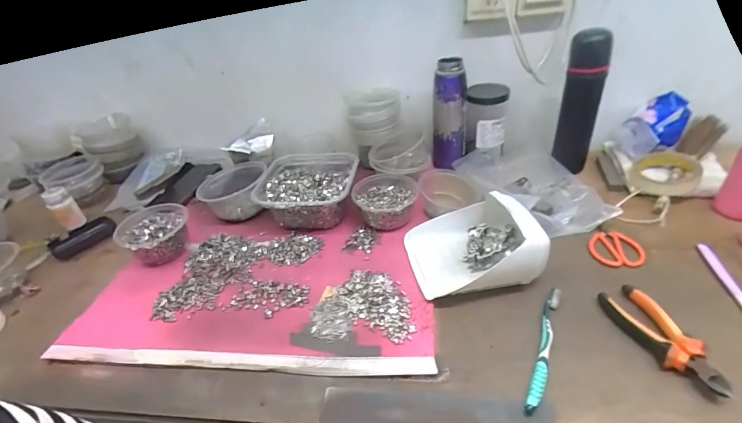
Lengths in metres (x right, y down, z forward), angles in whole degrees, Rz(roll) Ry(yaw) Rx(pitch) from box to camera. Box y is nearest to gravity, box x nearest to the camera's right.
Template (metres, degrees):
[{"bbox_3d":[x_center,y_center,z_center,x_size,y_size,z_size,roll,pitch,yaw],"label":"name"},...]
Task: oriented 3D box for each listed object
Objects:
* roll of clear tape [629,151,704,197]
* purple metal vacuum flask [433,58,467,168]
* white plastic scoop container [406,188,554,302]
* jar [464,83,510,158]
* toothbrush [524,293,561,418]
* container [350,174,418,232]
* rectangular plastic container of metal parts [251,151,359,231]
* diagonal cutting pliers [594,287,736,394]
[{"bbox_3d":[0.516,-0.067,0.679,0.099,0.039,0.109,14,43,25],"label":"roll of clear tape"},{"bbox_3d":[0.159,-0.196,0.786,0.062,0.210,0.063,-1,39,9],"label":"purple metal vacuum flask"},{"bbox_3d":[0.147,0.041,0.568,0.174,0.076,0.157,-13,39,-7],"label":"white plastic scoop container"},{"bbox_3d":[0.236,-0.187,0.792,0.080,0.127,0.068,5,40,15],"label":"jar"},{"bbox_3d":[0.209,0.157,0.463,0.016,0.018,0.180,14,43,25],"label":"toothbrush"},{"bbox_3d":[0.025,-0.020,0.686,0.108,0.056,0.111,-5,38,4],"label":"container"},{"bbox_3d":[-0.113,-0.043,0.723,0.172,0.069,0.178,-2,39,7],"label":"rectangular plastic container of metal parts"},{"bbox_3d":[0.341,0.145,0.453,0.046,0.029,0.149,-13,39,-7],"label":"diagonal cutting pliers"}]

